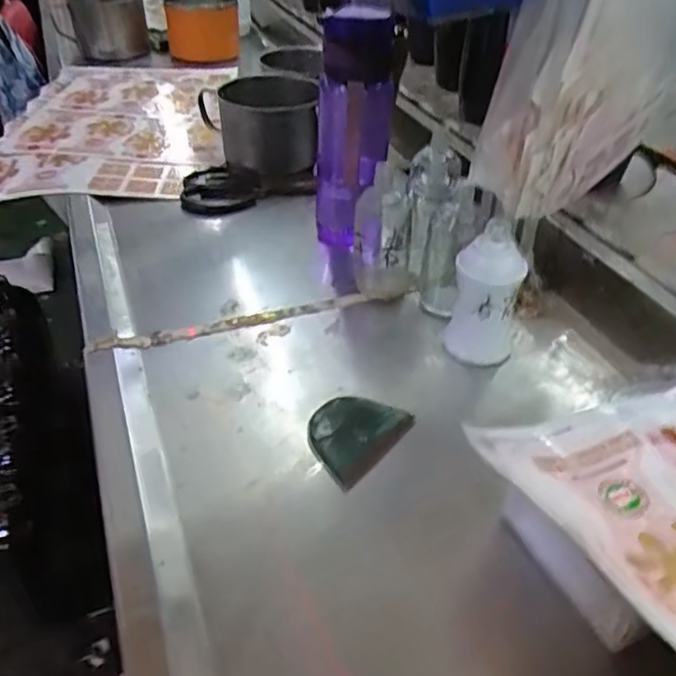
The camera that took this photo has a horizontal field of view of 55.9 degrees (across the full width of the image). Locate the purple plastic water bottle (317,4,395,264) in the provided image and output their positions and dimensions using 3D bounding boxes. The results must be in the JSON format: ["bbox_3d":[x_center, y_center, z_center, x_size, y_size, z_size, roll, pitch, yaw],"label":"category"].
[{"bbox_3d":[0.013,-0.201,0.616,0.076,0.206,0.075,-2,40,-1],"label":"purple plastic water bottle"}]

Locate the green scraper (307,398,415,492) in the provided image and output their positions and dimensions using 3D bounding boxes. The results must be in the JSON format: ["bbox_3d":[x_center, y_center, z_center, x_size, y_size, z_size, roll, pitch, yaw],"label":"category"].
[{"bbox_3d":[0.011,0.067,0.470,0.058,0.006,0.079,29,49,31],"label":"green scraper"}]

